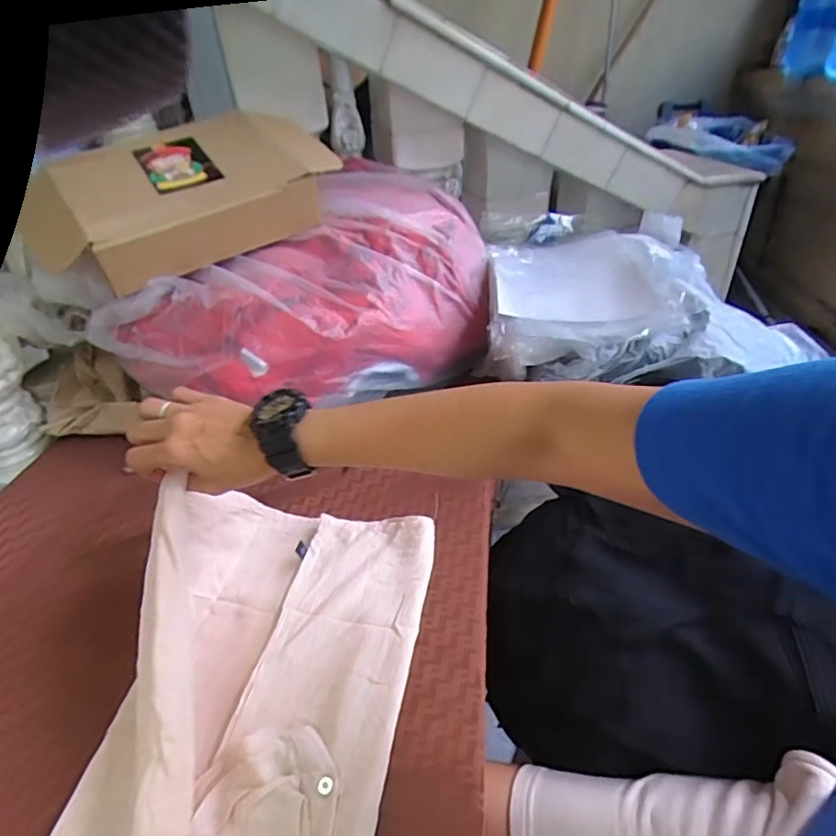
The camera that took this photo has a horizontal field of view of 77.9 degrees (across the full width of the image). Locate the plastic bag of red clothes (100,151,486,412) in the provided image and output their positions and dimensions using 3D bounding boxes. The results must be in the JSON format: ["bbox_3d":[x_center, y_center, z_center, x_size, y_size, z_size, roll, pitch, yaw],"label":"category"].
[{"bbox_3d":[-0.112,-0.169,0.707,0.268,0.201,0.511,26,47,34],"label":"plastic bag of red clothes"}]

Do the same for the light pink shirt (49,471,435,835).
[{"bbox_3d":[-0.151,0.268,0.325,0.233,0.127,0.627,2,36,8],"label":"light pink shirt"}]

